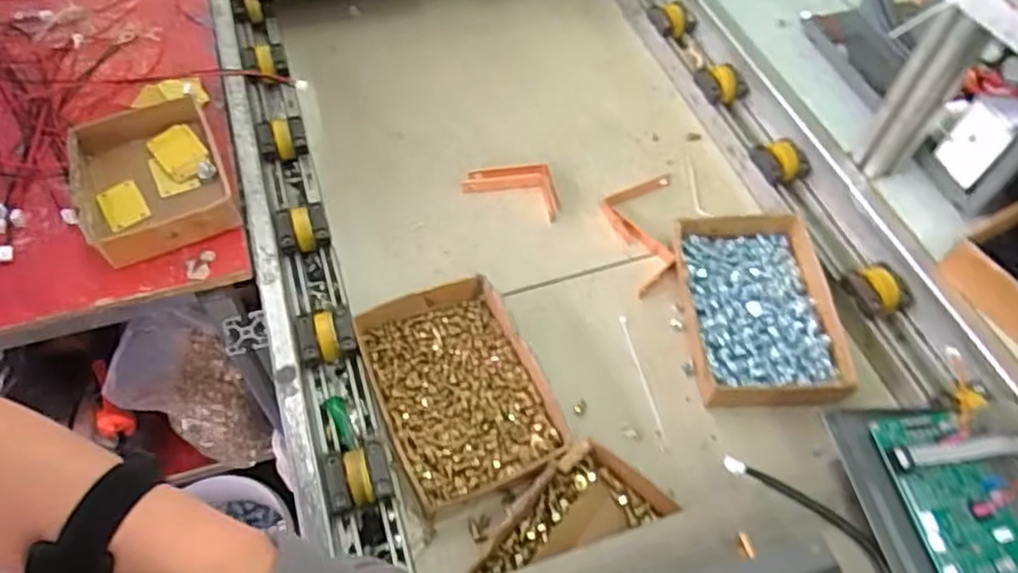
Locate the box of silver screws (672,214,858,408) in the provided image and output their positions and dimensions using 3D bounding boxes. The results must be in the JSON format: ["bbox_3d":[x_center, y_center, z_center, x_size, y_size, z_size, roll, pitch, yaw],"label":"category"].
[{"bbox_3d":[0.264,0.021,0.742,0.154,0.040,0.220,0,56,-1],"label":"box of silver screws"}]

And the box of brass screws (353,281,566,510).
[{"bbox_3d":[-0.049,0.104,0.680,0.155,0.048,0.212,-20,59,-14],"label":"box of brass screws"}]

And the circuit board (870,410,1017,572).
[{"bbox_3d":[0.355,0.189,0.521,0.089,0.023,0.199,-6,57,-6],"label":"circuit board"}]

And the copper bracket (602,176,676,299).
[{"bbox_3d":[0.152,-0.064,0.818,0.081,0.016,0.171,5,56,2],"label":"copper bracket"}]

